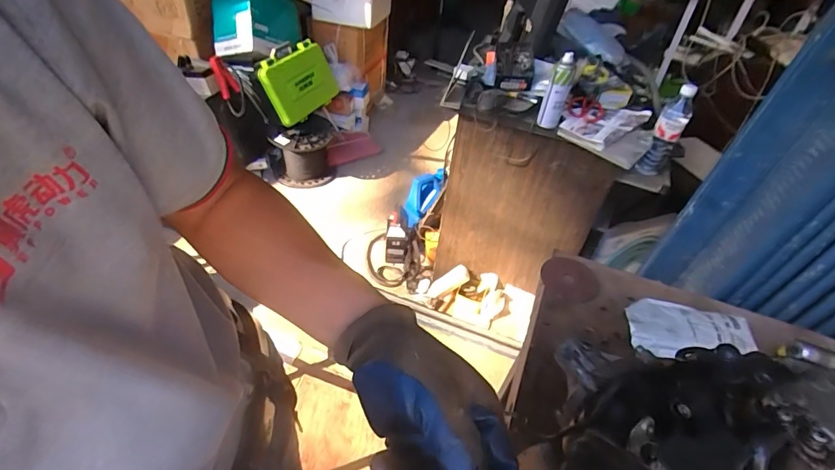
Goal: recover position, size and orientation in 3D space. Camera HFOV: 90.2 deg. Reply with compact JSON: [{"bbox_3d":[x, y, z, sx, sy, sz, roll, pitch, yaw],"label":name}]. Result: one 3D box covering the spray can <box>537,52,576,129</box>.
[{"bbox_3d":[0.333,-0.342,0.991,0.053,0.162,0.058,17,44,11],"label":"spray can"}]

